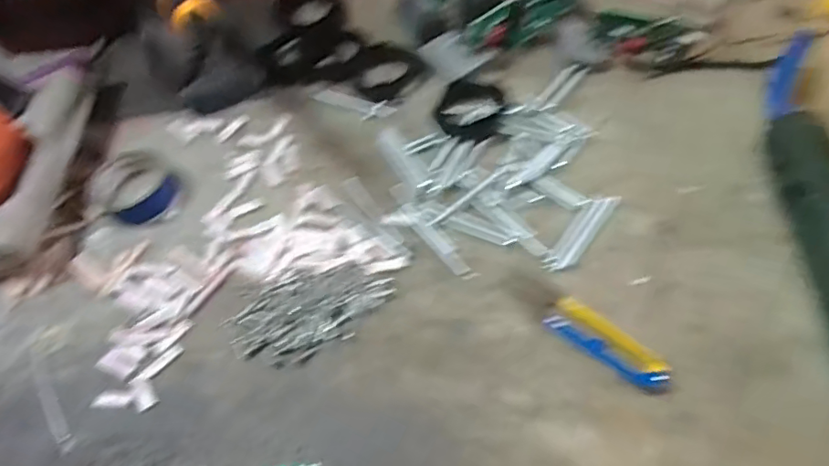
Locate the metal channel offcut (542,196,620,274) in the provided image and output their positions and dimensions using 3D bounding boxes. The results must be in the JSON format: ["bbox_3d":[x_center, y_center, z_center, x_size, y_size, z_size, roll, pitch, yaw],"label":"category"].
[{"bbox_3d":[0.105,-0.001,0.336,0.017,0.004,0.068,32,65,21],"label":"metal channel offcut"}]

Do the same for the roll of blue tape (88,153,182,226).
[{"bbox_3d":[-0.190,-0.030,0.363,0.049,0.017,0.054,-40,64,-19],"label":"roll of blue tape"}]

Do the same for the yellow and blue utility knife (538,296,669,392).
[{"bbox_3d":[0.106,0.061,0.295,0.068,0.006,0.024,32,65,21],"label":"yellow and blue utility knife"}]

